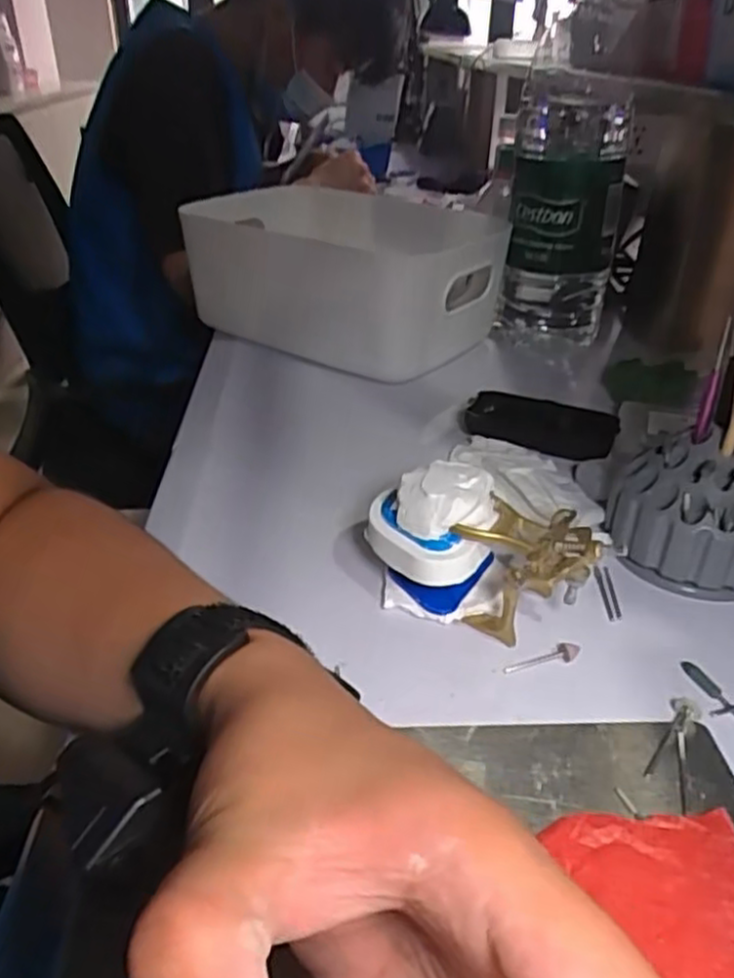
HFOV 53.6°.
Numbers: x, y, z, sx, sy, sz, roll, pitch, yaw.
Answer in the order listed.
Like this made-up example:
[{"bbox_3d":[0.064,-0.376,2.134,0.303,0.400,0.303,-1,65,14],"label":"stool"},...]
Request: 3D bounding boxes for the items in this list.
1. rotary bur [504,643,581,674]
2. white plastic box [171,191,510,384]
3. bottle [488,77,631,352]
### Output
[{"bbox_3d":[0.089,0.087,0.370,0.040,0.008,0.006,-16,34,0],"label":"rotary bur"},{"bbox_3d":[-0.027,-0.214,0.728,0.308,0.117,0.183,24,39,32],"label":"white plastic box"},{"bbox_3d":[0.188,-0.264,0.705,0.103,0.219,0.120,9,33,12],"label":"bottle"}]

